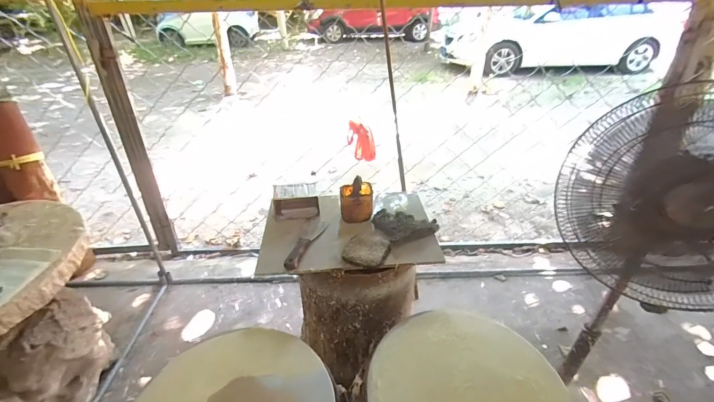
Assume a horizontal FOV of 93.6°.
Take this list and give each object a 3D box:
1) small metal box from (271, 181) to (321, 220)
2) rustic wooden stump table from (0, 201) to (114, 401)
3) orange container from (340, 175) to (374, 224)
[{"bbox_3d":[-0.185,0.001,1.008,0.140,0.079,0.082,-6,33,-8],"label":"small metal box"},{"bbox_3d":[-1.253,0.512,1.238,0.633,0.704,0.713,12,35,18],"label":"rustic wooden stump table"},{"bbox_3d":[-0.003,-0.013,0.974,0.094,0.142,0.089,-3,33,-4],"label":"orange container"}]

